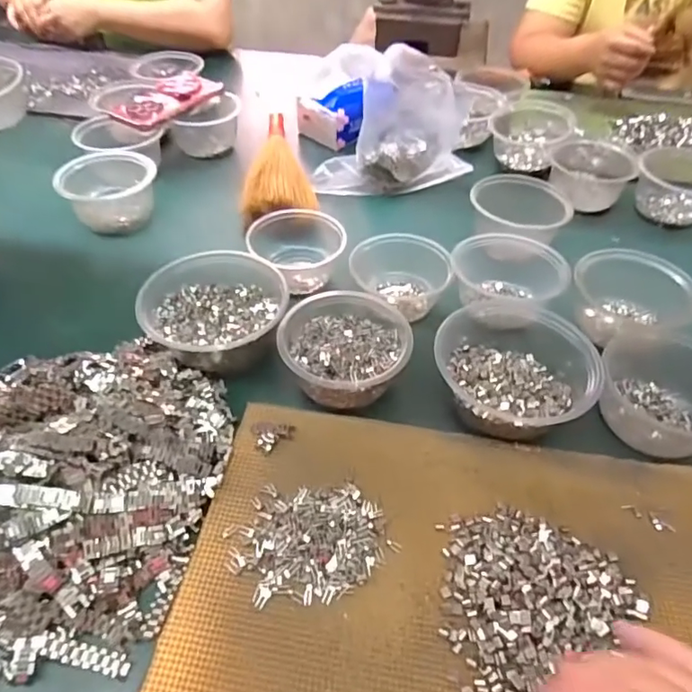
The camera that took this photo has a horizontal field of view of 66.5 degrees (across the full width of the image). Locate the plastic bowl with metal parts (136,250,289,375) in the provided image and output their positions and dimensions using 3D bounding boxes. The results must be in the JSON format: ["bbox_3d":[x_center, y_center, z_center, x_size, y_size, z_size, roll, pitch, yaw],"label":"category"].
[{"bbox_3d":[-0.127,-0.039,0.517,0.131,0.051,0.135,0,48,0],"label":"plastic bowl with metal parts"}]

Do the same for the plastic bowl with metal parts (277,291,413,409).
[{"bbox_3d":[-0.003,0.005,0.480,0.110,0.055,0.100,0,48,0],"label":"plastic bowl with metal parts"}]

